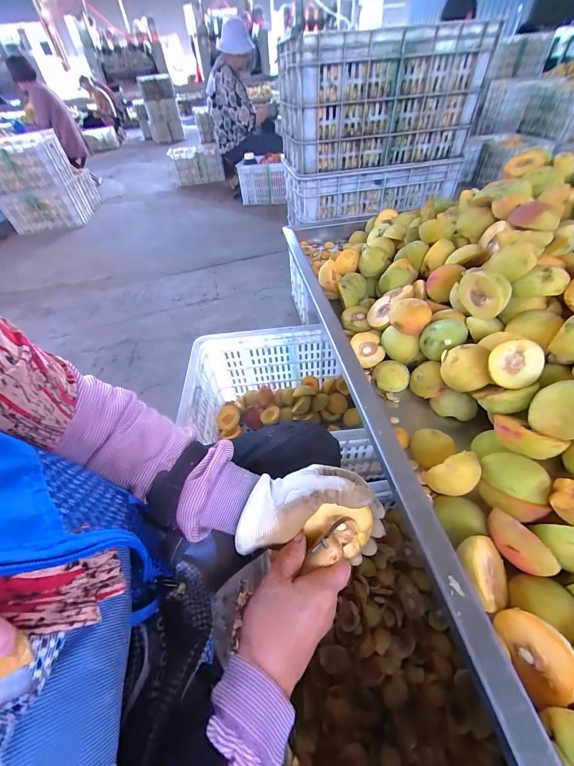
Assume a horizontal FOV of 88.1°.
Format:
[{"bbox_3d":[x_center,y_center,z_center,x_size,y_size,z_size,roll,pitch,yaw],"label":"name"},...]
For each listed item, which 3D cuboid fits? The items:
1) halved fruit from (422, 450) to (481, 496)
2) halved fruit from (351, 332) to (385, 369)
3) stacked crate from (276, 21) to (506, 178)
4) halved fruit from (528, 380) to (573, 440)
[{"bbox_3d":[0.178,0.100,0.317,0.037,0.057,0.019,52,28,16],"label":"halved fruit"},{"bbox_3d":[0.131,-0.053,0.491,0.054,0.030,0.054,0,79,-2],"label":"halved fruit"},{"bbox_3d":[0.253,-0.784,0.838,0.530,0.259,0.244,-11,47,-5],"label":"stacked crate"},{"bbox_3d":[0.285,0.026,0.300,0.028,0.065,0.056,11,42,-40],"label":"halved fruit"}]

